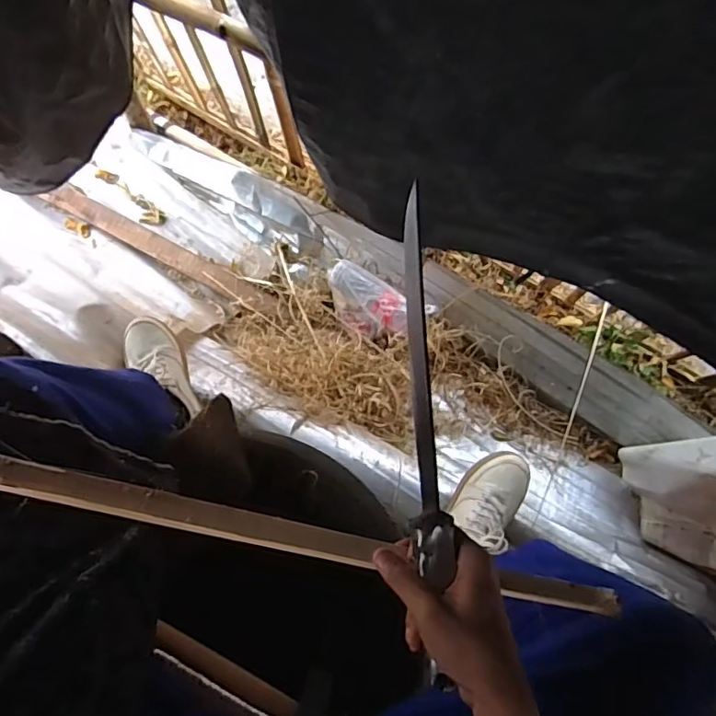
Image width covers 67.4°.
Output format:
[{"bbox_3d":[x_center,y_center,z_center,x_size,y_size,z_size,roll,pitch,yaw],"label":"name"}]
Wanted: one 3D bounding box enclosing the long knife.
[{"bbox_3d":[0.054,0.038,0.429,0.029,0.021,0.389,-2,74,-1],"label":"long knife"}]

